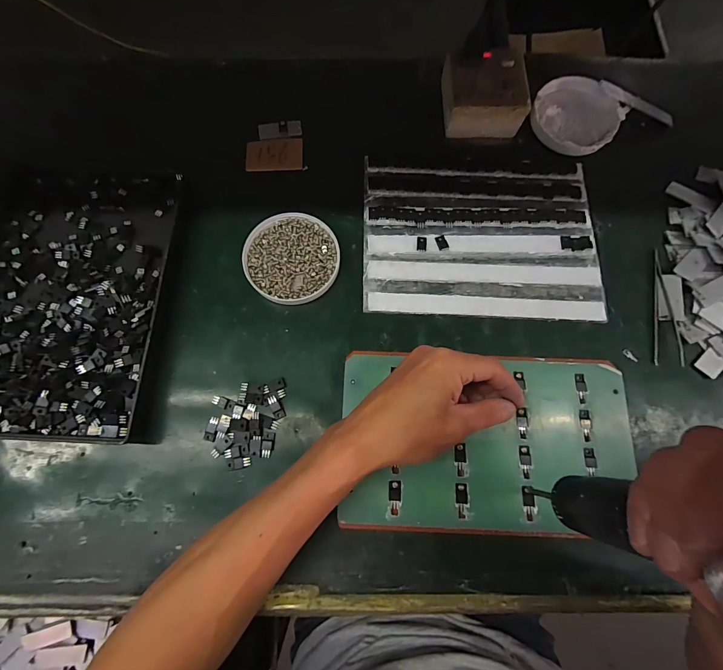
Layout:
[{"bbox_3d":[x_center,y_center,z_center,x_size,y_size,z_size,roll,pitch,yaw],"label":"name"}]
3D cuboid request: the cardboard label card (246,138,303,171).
[{"bbox_3d":[-0.102,-0.213,0.412,0.065,0.005,0.046,-6,76,-2],"label":"cardboard label card"}]

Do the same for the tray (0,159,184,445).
[{"bbox_3d":[-0.292,-0.049,0.351,0.196,0.026,0.287,3,76,0],"label":"tray"}]

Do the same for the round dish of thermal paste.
[{"bbox_3d":[0.251,-0.258,0.416,0.097,0.024,0.096,0,76,0],"label":"round dish of thermal paste"}]

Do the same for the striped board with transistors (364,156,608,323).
[{"bbox_3d":[0.127,-0.102,0.375,0.243,0.008,0.174,1,76,0],"label":"striped board with transistors"}]

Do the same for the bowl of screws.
[{"bbox_3d":[-0.073,-0.082,0.368,0.094,0.011,0.099,0,76,0],"label":"bowl of screws"}]

